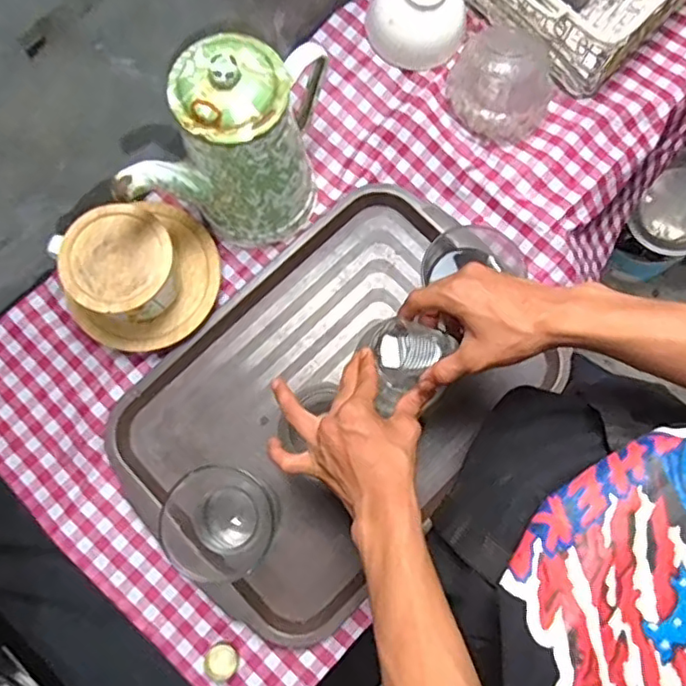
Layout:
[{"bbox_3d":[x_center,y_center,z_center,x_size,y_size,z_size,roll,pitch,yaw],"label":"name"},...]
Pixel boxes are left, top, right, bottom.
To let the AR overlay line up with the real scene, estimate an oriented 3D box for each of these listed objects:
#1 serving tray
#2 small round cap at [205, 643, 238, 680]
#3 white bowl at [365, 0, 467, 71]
[{"bbox_3d":[-0.008,0.056,0.620,0.295,0.036,0.414,44,81,8],"label":"serving tray"},{"bbox_3d":[-0.113,0.297,0.563,0.030,0.004,0.032,0,78,0],"label":"small round cap"},{"bbox_3d":[0.080,-0.343,0.637,0.096,0.055,0.080,27,79,5],"label":"white bowl"}]

